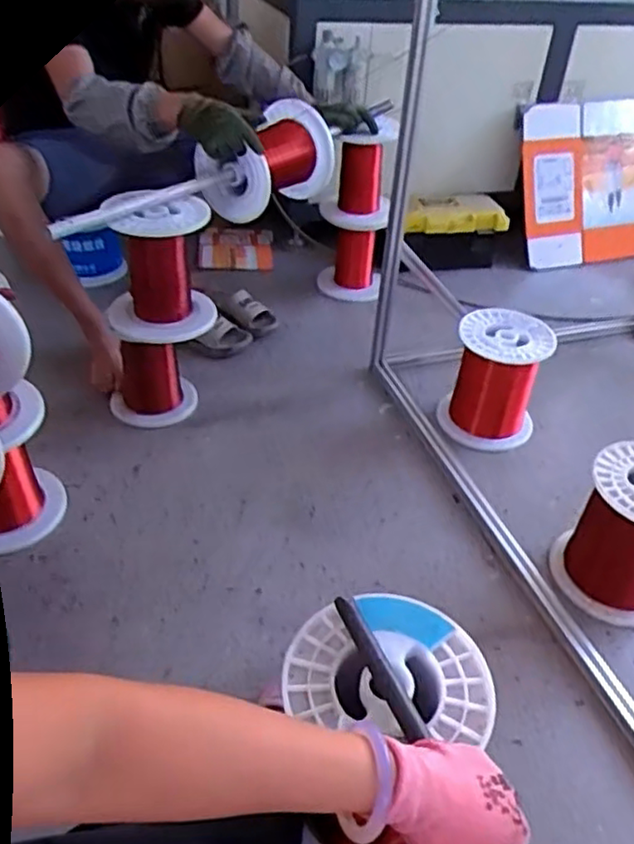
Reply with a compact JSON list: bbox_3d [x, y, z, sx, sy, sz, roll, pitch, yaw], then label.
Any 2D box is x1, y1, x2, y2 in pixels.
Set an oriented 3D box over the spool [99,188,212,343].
[{"bbox_3d":[-0.336,-0.330,1.403,0.235,0.244,0.221,2,40,-2],"label":"spool"}]

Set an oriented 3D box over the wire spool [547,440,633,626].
[{"bbox_3d":[0.543,0.192,1.151,0.199,0.238,0.205,1,41,-1],"label":"wire spool"}]

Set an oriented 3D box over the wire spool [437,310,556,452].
[{"bbox_3d":[0.396,-0.099,1.495,0.203,0.235,0.220,1,41,-1],"label":"wire spool"}]

